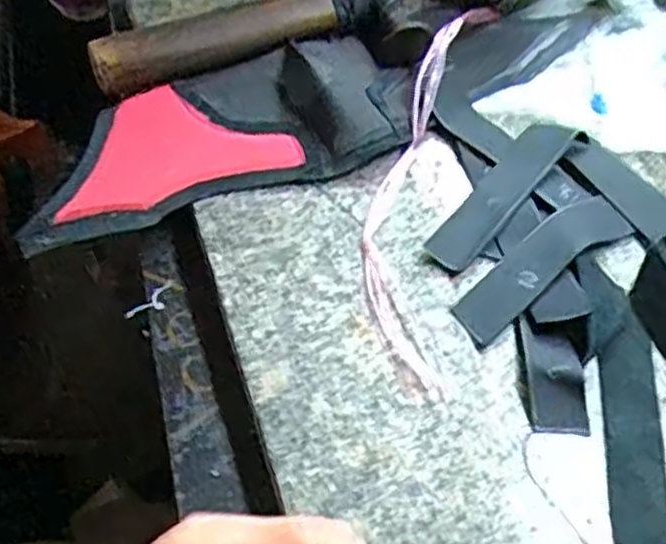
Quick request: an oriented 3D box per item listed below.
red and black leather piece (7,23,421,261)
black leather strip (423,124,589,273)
[{"bbox_3d":[-0.066,-0.077,0.411,0.205,0.022,0.091,-17,61,-12],"label":"red and black leather piece"},{"bbox_3d":[0.090,-0.043,0.404,0.027,0.006,0.115,39,65,19],"label":"black leather strip"}]

